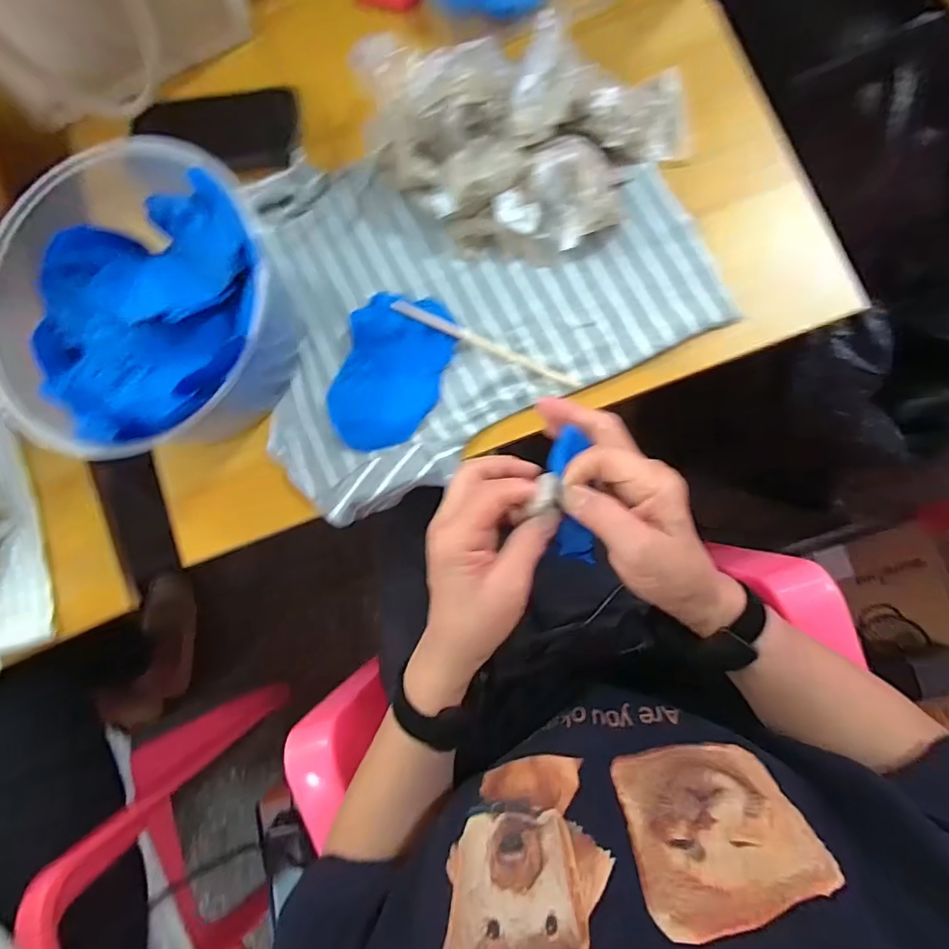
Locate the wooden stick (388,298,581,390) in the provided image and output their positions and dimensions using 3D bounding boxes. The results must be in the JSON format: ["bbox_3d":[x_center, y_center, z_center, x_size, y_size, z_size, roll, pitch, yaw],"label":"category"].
[{"bbox_3d":[0.009,-0.108,0.406,0.165,0.011,0.010,24,88,9],"label":"wooden stick"}]

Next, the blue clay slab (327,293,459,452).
[{"bbox_3d":[-0.069,-0.085,0.412,0.085,0.007,0.131,16,86,8],"label":"blue clay slab"}]

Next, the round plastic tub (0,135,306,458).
[{"bbox_3d":[-0.254,-0.120,0.379,0.214,0.083,0.208,-22,82,4],"label":"round plastic tub"}]

